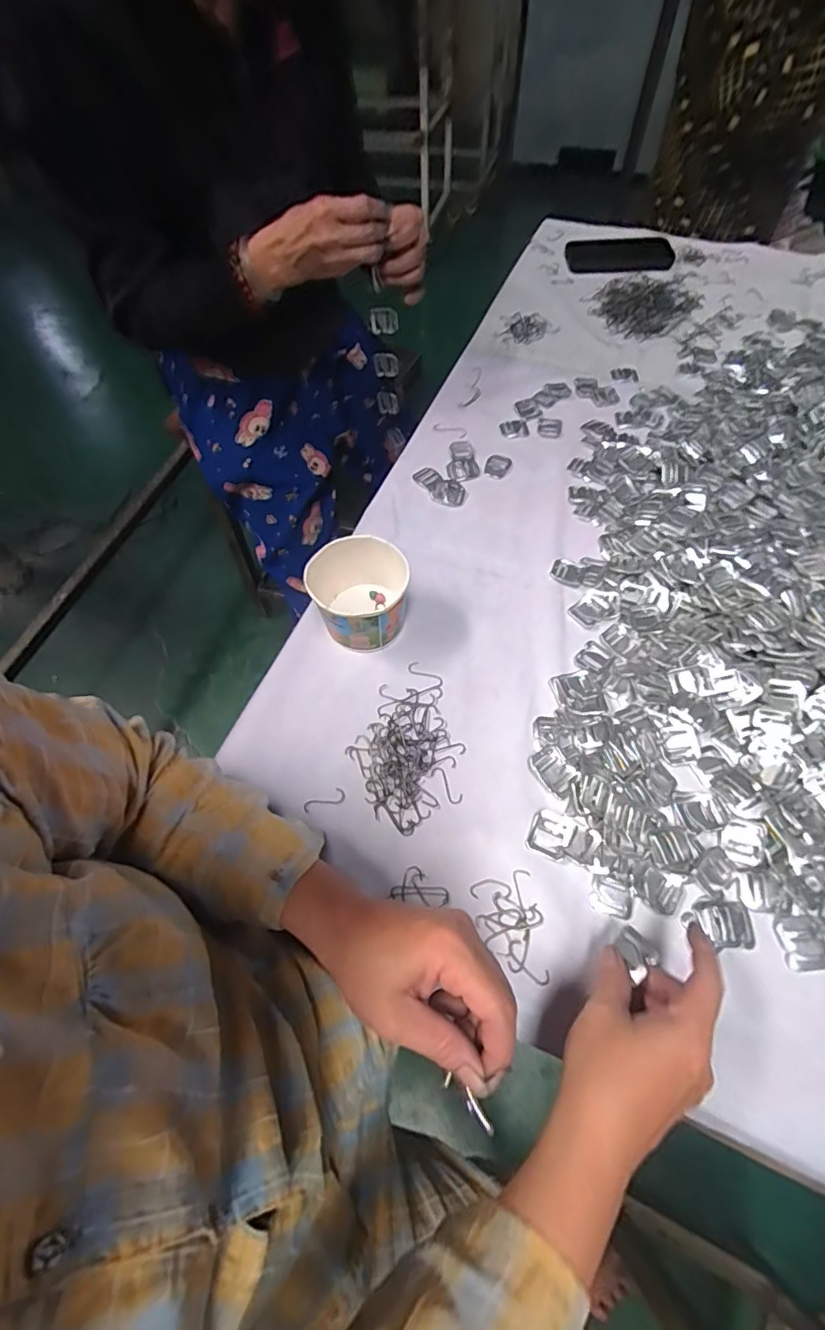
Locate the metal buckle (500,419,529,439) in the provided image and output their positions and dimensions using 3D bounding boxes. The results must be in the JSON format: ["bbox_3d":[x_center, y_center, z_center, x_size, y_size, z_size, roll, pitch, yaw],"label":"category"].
[{"bbox_3d":[0.132,-0.305,0.658,0.034,0.005,0.030,-5,61,-1],"label":"metal buckle"}]

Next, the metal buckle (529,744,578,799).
[{"bbox_3d":[0.122,0.092,0.435,0.030,0.004,0.042,-29,64,-13],"label":"metal buckle"}]

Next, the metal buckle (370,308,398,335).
[{"bbox_3d":[-0.035,-0.442,0.651,0.038,0.037,0.009,-21,62,-9],"label":"metal buckle"}]

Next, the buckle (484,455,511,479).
[{"bbox_3d":[0.106,-0.245,0.624,0.027,0.005,0.036,19,63,12],"label":"buckle"}]

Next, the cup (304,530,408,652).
[{"bbox_3d":[-0.052,-0.064,0.490,0.083,0.079,0.087,-1,61,2],"label":"cup"}]

